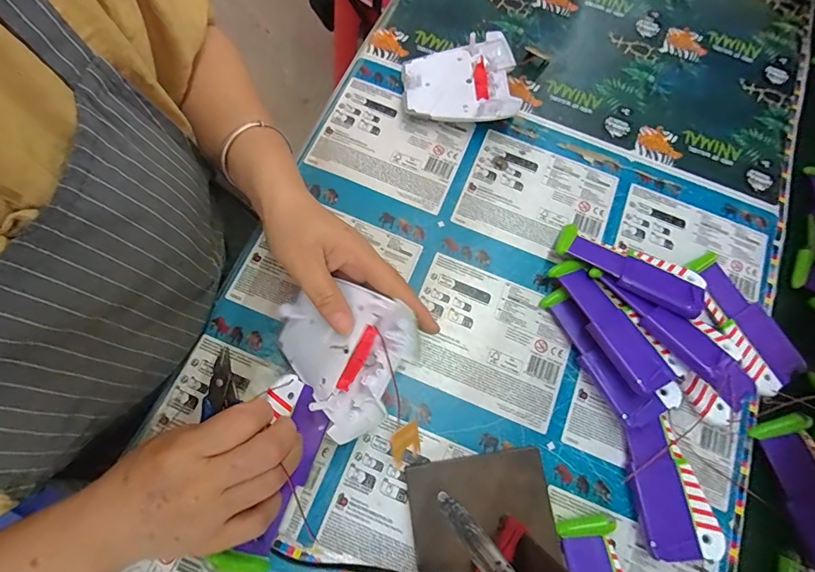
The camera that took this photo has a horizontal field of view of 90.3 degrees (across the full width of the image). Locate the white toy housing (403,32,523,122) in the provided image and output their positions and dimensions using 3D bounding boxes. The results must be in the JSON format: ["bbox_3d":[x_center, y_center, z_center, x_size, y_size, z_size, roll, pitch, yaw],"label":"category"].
[{"bbox_3d":[0.051,-0.197,0.400,0.108,0.026,0.096,-5,73,-4],"label":"white toy housing"}]

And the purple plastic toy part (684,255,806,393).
[{"bbox_3d":[0.288,0.029,0.351,0.045,0.016,0.120,-22,75,-9],"label":"purple plastic toy part"}]

